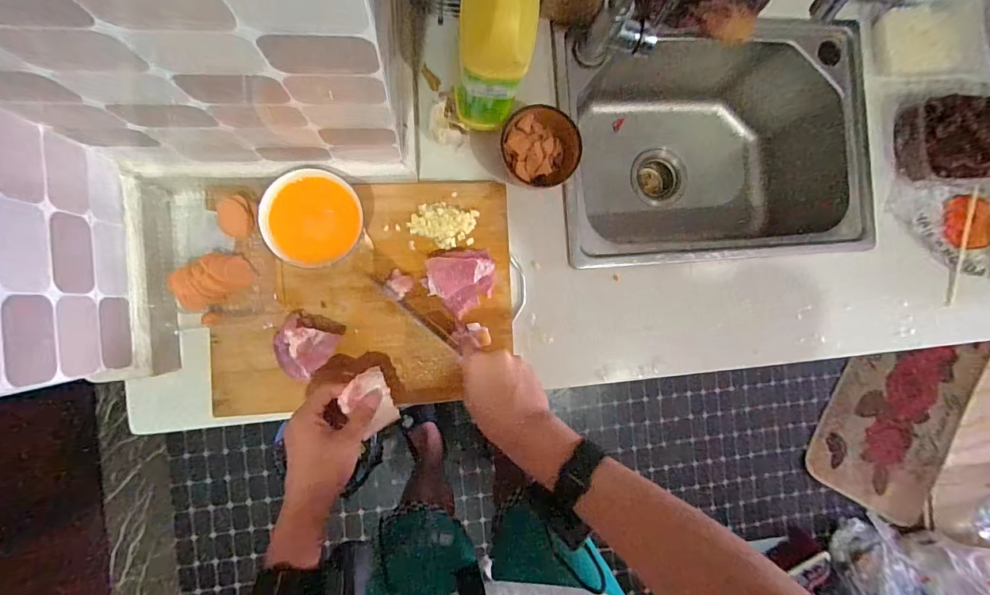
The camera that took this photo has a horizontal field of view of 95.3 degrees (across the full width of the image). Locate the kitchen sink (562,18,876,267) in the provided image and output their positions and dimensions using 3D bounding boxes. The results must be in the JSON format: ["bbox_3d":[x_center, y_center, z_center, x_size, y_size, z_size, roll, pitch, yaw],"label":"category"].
[{"bbox_3d":[0.312,-0.239,0.755,0.469,0.219,0.358,-4,90,-8],"label":"kitchen sink"}]

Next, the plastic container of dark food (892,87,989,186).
[{"bbox_3d":[0.688,-0.240,0.667,0.166,0.040,0.131,-6,91,-8],"label":"plastic container of dark food"}]

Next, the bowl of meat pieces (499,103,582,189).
[{"bbox_3d":[0.058,-0.193,0.588,0.100,0.044,0.093,0,90,-8],"label":"bowl of meat pieces"}]

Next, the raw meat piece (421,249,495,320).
[{"bbox_3d":[-0.044,-0.019,0.568,0.085,0.021,0.082,-2,90,-8],"label":"raw meat piece"}]

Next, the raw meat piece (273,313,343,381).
[{"bbox_3d":[-0.229,0.061,0.536,0.067,0.036,0.064,27,86,-7],"label":"raw meat piece"}]

